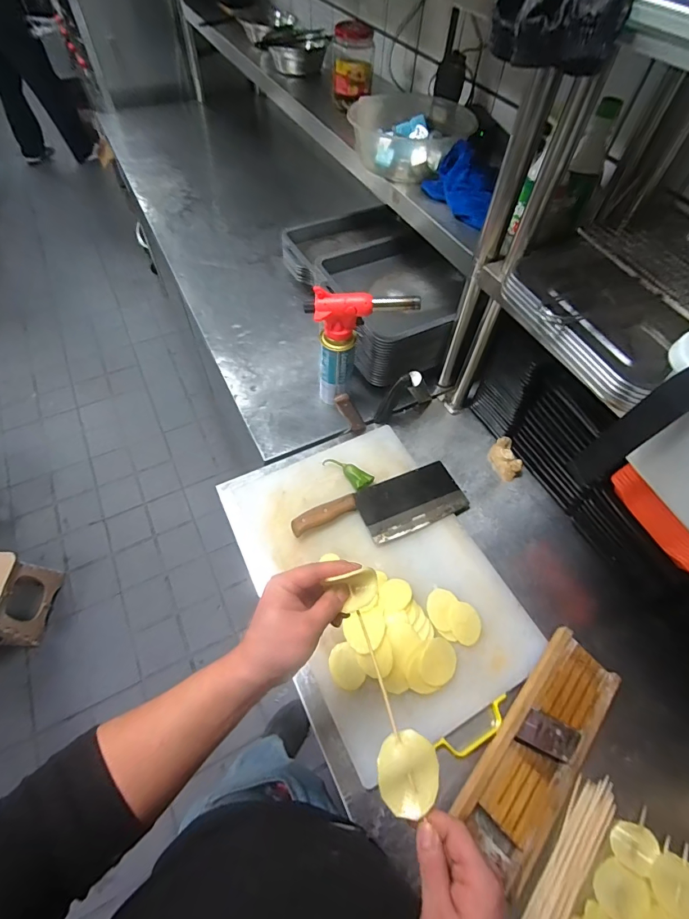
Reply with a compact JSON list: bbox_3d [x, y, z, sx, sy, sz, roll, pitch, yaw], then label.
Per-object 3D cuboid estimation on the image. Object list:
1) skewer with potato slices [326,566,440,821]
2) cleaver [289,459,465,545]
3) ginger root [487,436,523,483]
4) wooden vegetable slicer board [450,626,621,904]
[{"bbox_3d":[0.039,0.202,0.371,0.052,0.020,0.199,-11,74,-10],"label":"skewer with potato slices"},{"bbox_3d":[0.066,0.086,0.706,0.300,0.028,0.105,-19,61,-14],"label":"cleaver"},{"bbox_3d":[0.309,-0.001,0.793,0.041,0.033,0.085,-5,58,-6],"label":"ginger root"},{"bbox_3d":[0.262,0.374,0.539,0.108,0.026,0.287,39,64,20],"label":"wooden vegetable slicer board"}]

